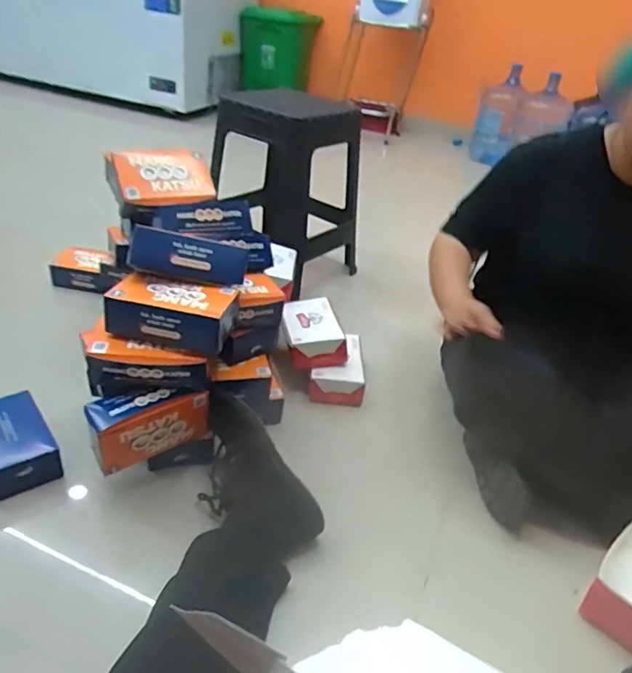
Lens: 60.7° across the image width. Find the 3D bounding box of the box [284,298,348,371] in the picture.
[{"bbox_3d":[-0.011,-0.010,1.186,0.124,0.075,0.173,-3,35,-16],"label":"box"}]

